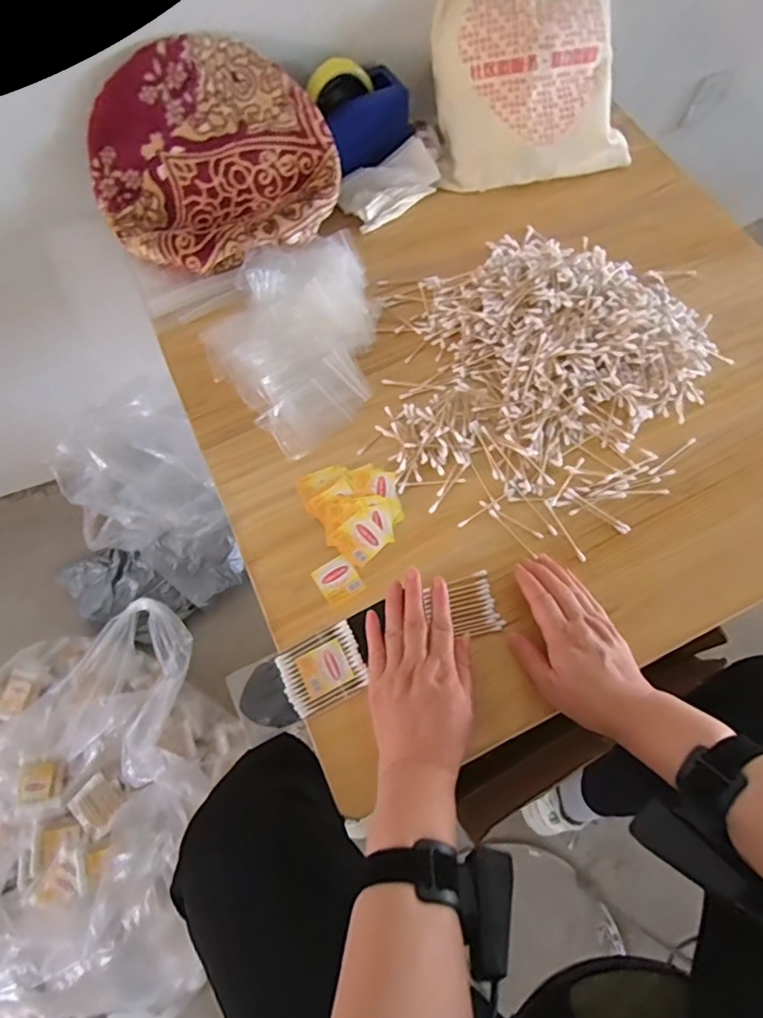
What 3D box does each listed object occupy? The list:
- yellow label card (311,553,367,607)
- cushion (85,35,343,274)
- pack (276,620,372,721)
[{"bbox_3d":[-0.042,0.070,0.536,0.040,0.004,0.042,-31,71,-15],"label":"yellow label card"},{"bbox_3d":[-0.201,-0.408,0.632,0.292,0.226,0.080,-14,26,0],"label":"cushion"},{"bbox_3d":[-0.053,0.146,0.496,0.074,0.005,0.059,-25,69,-12],"label":"pack"}]

